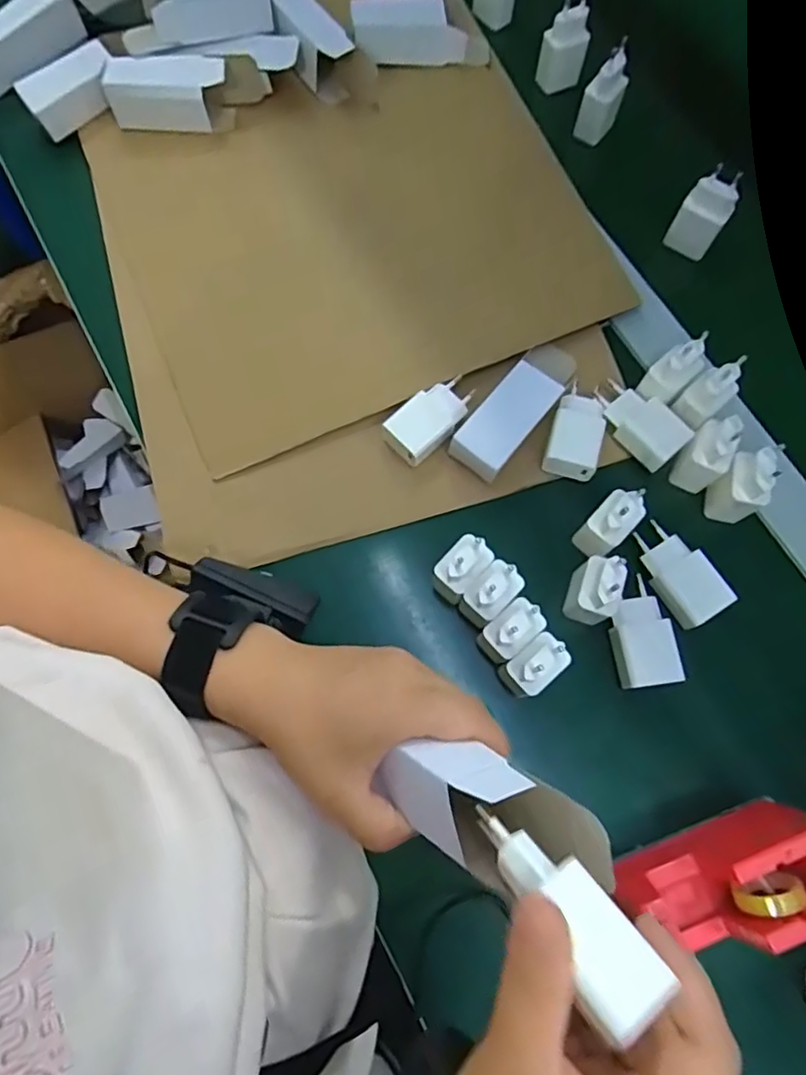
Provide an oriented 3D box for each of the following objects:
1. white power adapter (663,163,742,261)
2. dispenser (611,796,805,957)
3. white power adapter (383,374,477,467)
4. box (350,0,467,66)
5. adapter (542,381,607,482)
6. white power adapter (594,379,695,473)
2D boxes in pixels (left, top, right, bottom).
[{"bbox_3d":[0.266,-0.286,0.534,0.040,0.075,0.022,24,76,6],"label":"white power adapter"},{"bbox_3d":[0.203,0.212,0.369,0.121,0.086,0.051,-22,76,-5],"label":"dispenser"},{"bbox_3d":[0.024,-0.097,0.480,0.077,0.021,0.039,-43,79,-10],"label":"white power adapter"},{"bbox_3d":[0.006,-0.485,0.579,0.104,0.035,0.054,-5,75,-1],"label":"box"},{"bbox_3d":[0.137,-0.084,0.480,0.040,0.025,0.069,14,75,4],"label":"adapter"},{"bbox_3d":[0.187,-0.092,0.485,0.041,0.025,0.078,-42,79,-10],"label":"white power adapter"}]

